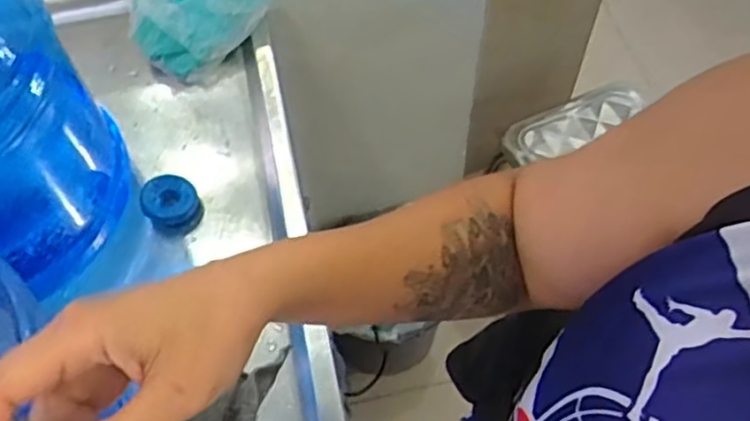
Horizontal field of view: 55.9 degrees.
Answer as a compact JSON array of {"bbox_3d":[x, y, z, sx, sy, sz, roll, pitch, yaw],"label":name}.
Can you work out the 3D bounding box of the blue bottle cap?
[{"bbox_3d":[-0.210,-0.008,0.727,0.054,0.029,0.060,-33,64,-17],"label":"blue bottle cap"}]

